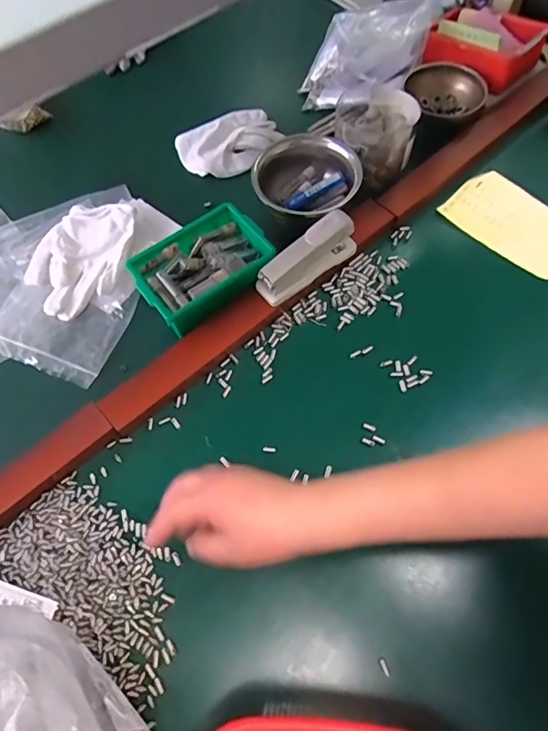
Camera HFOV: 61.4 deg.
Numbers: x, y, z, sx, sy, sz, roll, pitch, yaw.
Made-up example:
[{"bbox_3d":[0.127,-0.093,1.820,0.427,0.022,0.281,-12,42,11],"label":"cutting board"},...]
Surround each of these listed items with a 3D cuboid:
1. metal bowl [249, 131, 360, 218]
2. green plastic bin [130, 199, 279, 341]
[{"bbox_3d":[0.037,-0.224,0.550,0.112,0.057,0.122,31,69,16],"label":"metal bowl"},{"bbox_3d":[-0.079,-0.109,0.531,0.150,0.050,0.107,-38,69,-15],"label":"green plastic bin"}]

